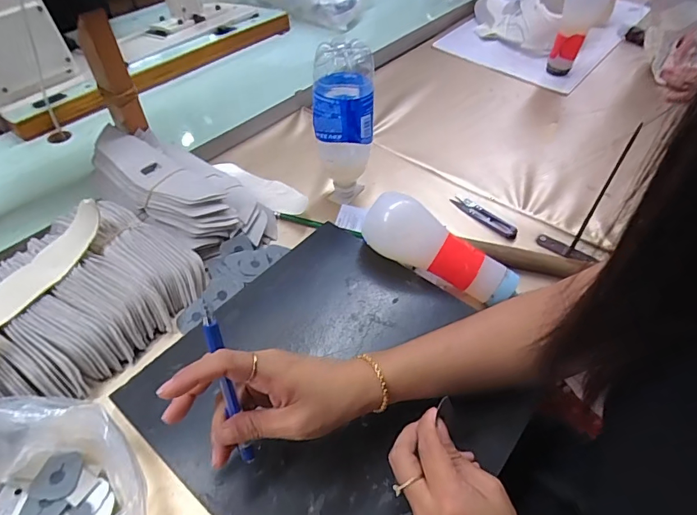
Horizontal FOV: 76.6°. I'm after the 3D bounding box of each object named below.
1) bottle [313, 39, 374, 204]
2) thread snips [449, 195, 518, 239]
[{"bbox_3d":[-0.006,-0.162,0.554,0.068,0.207,0.055,-1,49,-3],"label":"bottle"},{"bbox_3d":[0.182,-0.057,0.592,0.028,0.008,0.100,-28,55,-23],"label":"thread snips"}]

